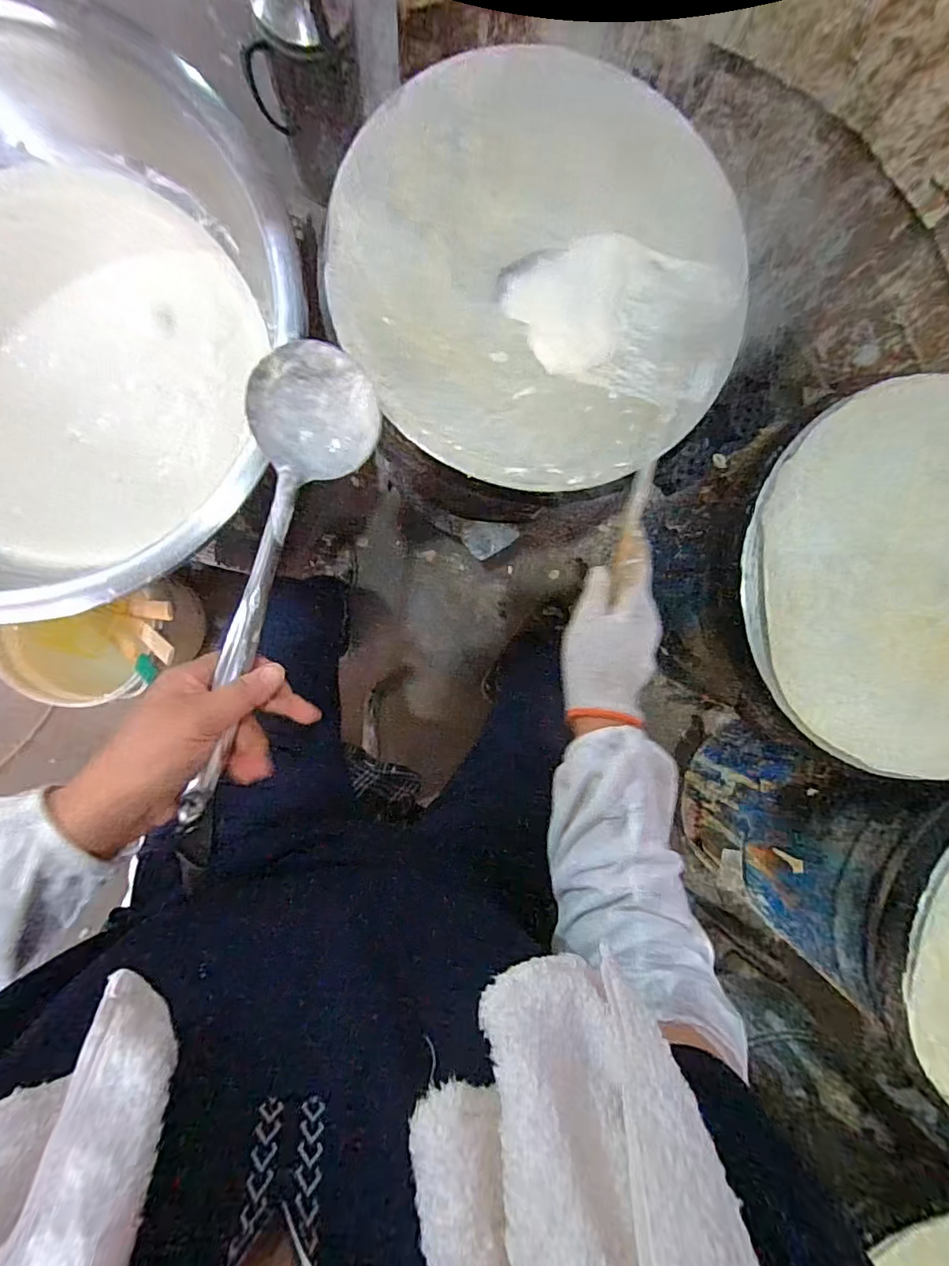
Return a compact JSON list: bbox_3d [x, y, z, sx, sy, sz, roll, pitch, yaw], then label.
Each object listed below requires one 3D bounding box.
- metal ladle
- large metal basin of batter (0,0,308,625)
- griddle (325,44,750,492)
[{"bbox_3d":[-0.147,-0.043,0.378,0.089,0.064,0.336,11,77,-6],"label":"metal ladle"},{"bbox_3d":[-0.520,-0.324,0.608,0.602,0.228,0.568,0,92,-6],"label":"large metal basin of batter"},{"bbox_3d":[0.064,-0.315,0.471,0.369,0.027,0.348,0,92,-6],"label":"griddle"}]

